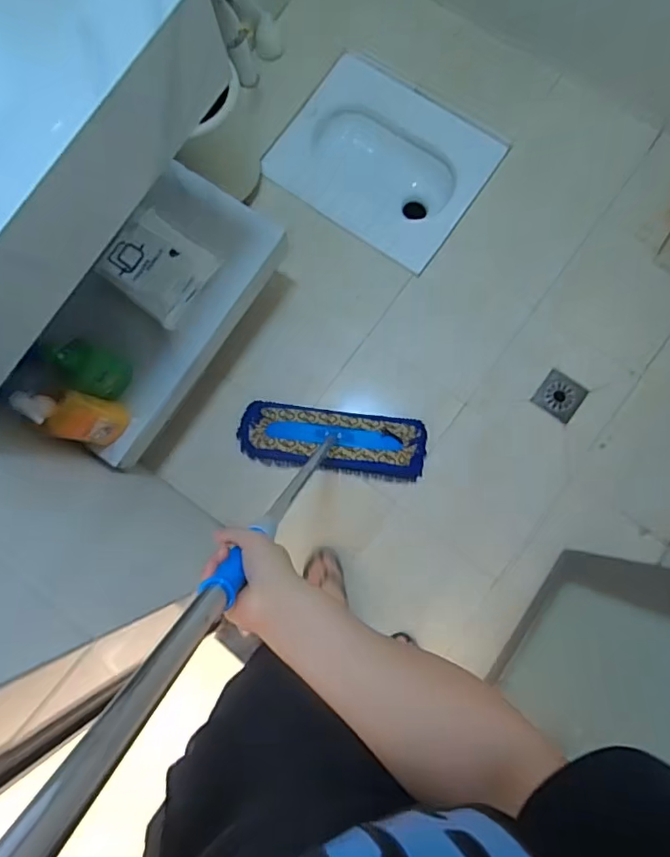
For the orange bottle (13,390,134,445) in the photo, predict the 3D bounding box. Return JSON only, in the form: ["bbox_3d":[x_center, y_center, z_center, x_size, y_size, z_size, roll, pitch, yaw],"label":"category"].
[{"bbox_3d":[-0.475,-0.022,0.981,0.056,0.281,0.086,4,85,6],"label":"orange bottle"}]

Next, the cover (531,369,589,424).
[{"bbox_3d":[0.580,-0.085,1.390,0.112,0.005,0.109,37,84,-3],"label":"cover"}]

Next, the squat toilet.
[{"bbox_3d":[0.146,-0.774,1.598,0.560,0.150,0.478,35,88,8],"label":"squat toilet"}]

